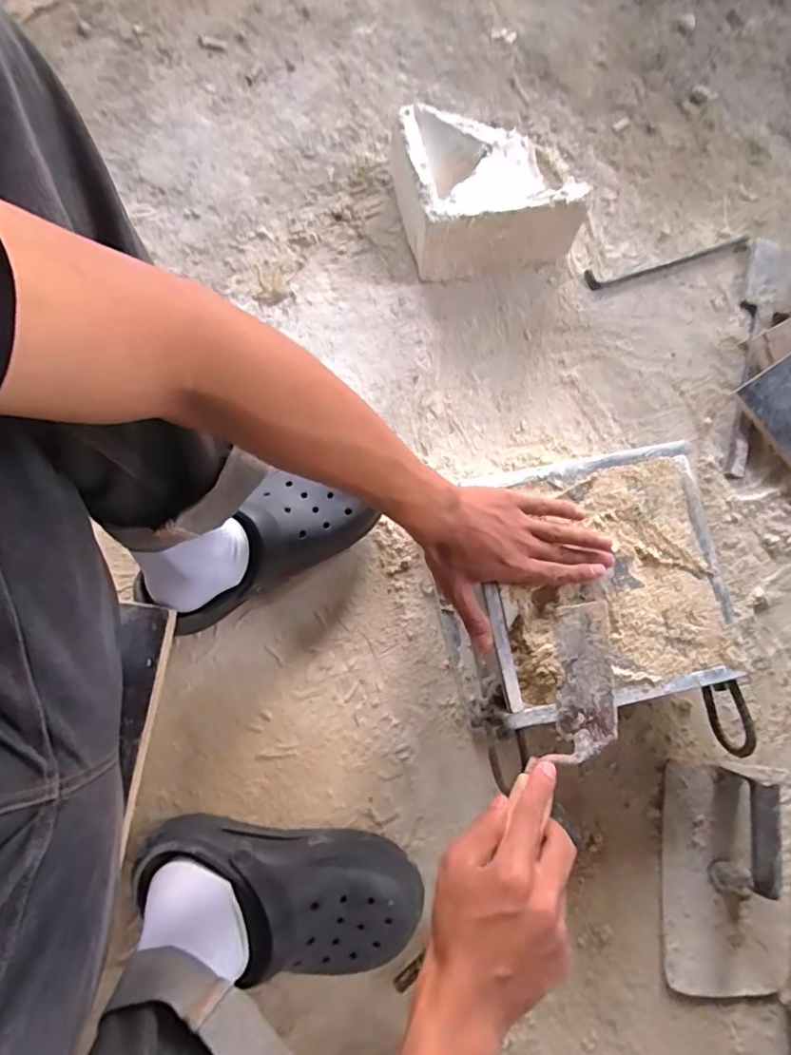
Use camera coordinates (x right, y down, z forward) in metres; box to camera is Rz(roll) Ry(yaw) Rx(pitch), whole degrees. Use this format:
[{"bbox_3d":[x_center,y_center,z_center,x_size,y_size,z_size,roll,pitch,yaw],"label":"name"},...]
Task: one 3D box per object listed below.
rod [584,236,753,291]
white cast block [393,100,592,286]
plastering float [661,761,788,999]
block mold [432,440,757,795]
[{"bbox_3d":[0.354,-0.353,0.702,0.227,0.010,0.027,-19,80,-3],"label":"rod"},{"bbox_3d":[0.105,-0.420,0.661,0.190,0.101,0.185,-12,80,-2],"label":"white cast block"},{"bbox_3d":[0.353,0.365,0.547,0.135,0.079,0.222,5,79,1],"label":"plastering float"},{"bbox_3d":[0.187,0.094,0.548,0.253,0.137,0.298,-12,80,-2],"label":"block mold"}]

